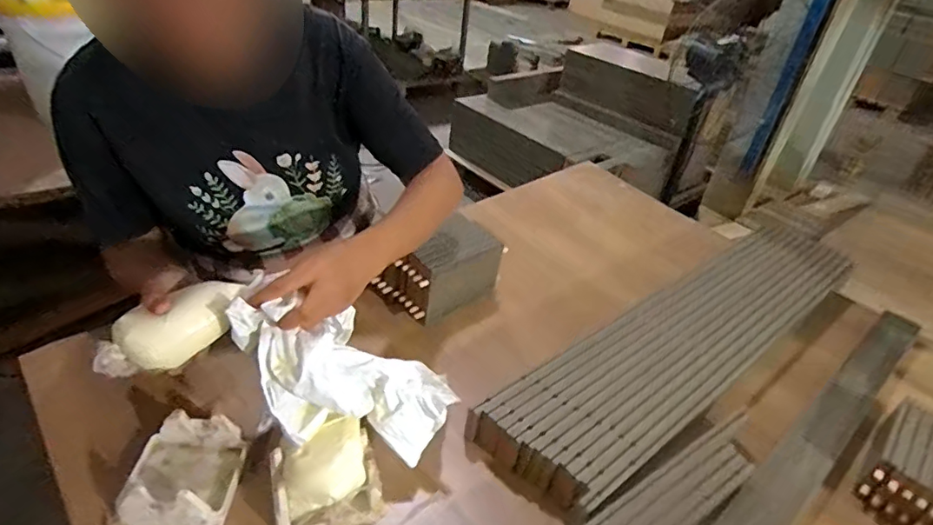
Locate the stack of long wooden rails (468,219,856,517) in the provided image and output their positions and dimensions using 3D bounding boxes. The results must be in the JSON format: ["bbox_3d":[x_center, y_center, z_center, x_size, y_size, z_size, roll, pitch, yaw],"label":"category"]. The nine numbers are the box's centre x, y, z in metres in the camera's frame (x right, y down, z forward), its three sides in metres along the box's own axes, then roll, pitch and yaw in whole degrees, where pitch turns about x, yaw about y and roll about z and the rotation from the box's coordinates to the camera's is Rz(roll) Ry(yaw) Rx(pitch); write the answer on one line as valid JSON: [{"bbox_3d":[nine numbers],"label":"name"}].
[{"bbox_3d":[0.377,0.108,0.853,0.823,0.045,0.180,-23,45,-36],"label":"stack of long wooden rails"}]

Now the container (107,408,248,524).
[{"bbox_3d":[-0.308,0.226,0.579,0.108,0.051,0.118,4,35,-6],"label":"container"}]

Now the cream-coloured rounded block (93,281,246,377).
[{"bbox_3d":[-0.302,0.071,0.554,0.141,0.064,0.060,-33,50,-24],"label":"cream-coloured rounded block"}]

